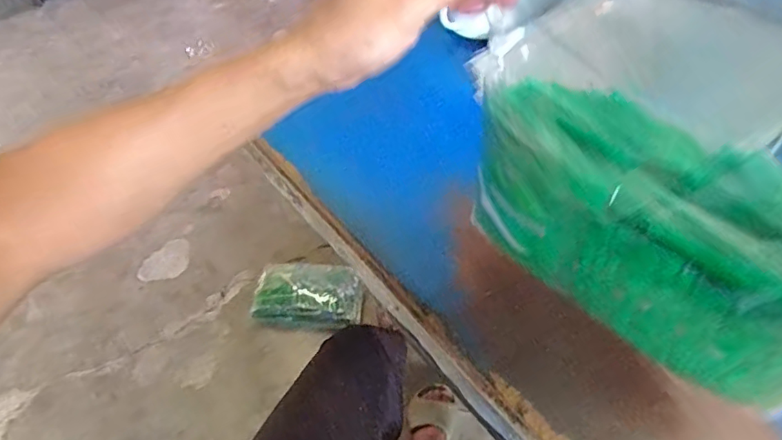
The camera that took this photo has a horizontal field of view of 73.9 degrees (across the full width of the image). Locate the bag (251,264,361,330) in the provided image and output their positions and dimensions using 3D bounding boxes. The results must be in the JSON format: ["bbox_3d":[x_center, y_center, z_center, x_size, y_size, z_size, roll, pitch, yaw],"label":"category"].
[{"bbox_3d":[-0.212,0.194,1.348,0.274,0.077,0.177,3,52,4],"label":"bag"}]

